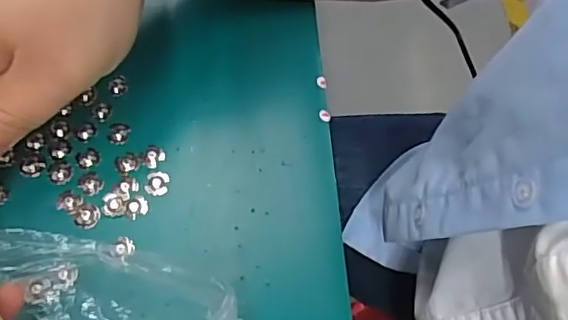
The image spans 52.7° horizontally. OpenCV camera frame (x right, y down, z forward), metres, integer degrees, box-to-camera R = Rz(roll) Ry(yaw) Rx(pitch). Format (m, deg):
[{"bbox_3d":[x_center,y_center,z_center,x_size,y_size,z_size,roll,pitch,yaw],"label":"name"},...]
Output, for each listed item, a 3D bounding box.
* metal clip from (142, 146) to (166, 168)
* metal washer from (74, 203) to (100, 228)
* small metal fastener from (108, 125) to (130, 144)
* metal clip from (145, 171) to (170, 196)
[{"bbox_3d":[-0.057,-0.002,0.247,0.009,0.004,0.010,30,67,12],"label":"metal clip"},{"bbox_3d":[-0.081,0.022,0.235,0.010,0.004,0.010,1,64,-1],"label":"metal washer"},{"bbox_3d":[-0.073,-0.012,0.252,0.009,0.004,0.010,6,64,1],"label":"small metal fastener"},{"bbox_3d":[-0.054,0.009,0.242,0.009,0.004,0.011,8,64,2],"label":"metal clip"}]

